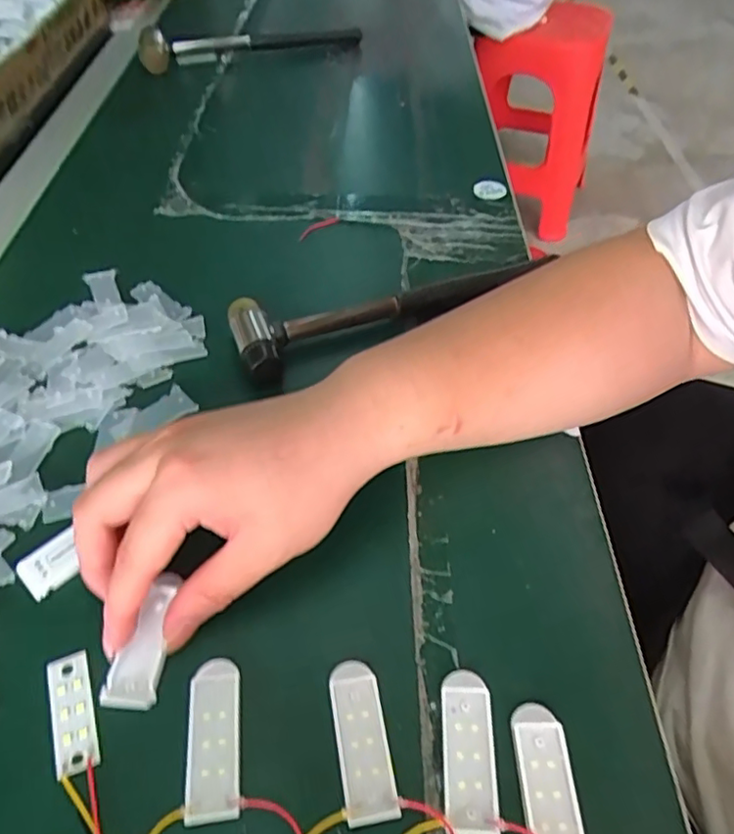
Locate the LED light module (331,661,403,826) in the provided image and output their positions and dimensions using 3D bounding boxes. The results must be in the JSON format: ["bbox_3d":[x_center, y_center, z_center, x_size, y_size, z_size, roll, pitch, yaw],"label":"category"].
[{"bbox_3d":[-0.002,0.129,0.241,0.020,0.004,0.058,-7,51,-8],"label":"LED light module"}]

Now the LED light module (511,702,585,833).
[{"bbox_3d":[0.070,0.142,0.231,0.021,0.004,0.058,1,50,-1],"label":"LED light module"}]

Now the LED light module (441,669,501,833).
[{"bbox_3d":[0.041,0.132,0.238,0.020,0.004,0.058,3,50,1],"label":"LED light module"}]

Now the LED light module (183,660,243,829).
[{"bbox_3d":[-0.062,0.128,0.240,0.021,0.005,0.058,-5,51,-6],"label":"LED light module"}]

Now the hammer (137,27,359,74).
[{"bbox_3d":[-0.136,-0.445,0.713,0.260,0.042,0.053,-21,54,-18],"label":"hammer"}]

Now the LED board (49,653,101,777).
[{"bbox_3d":[-0.123,0.121,0.247,0.017,0.004,0.047,-18,53,-16],"label":"LED board"}]

